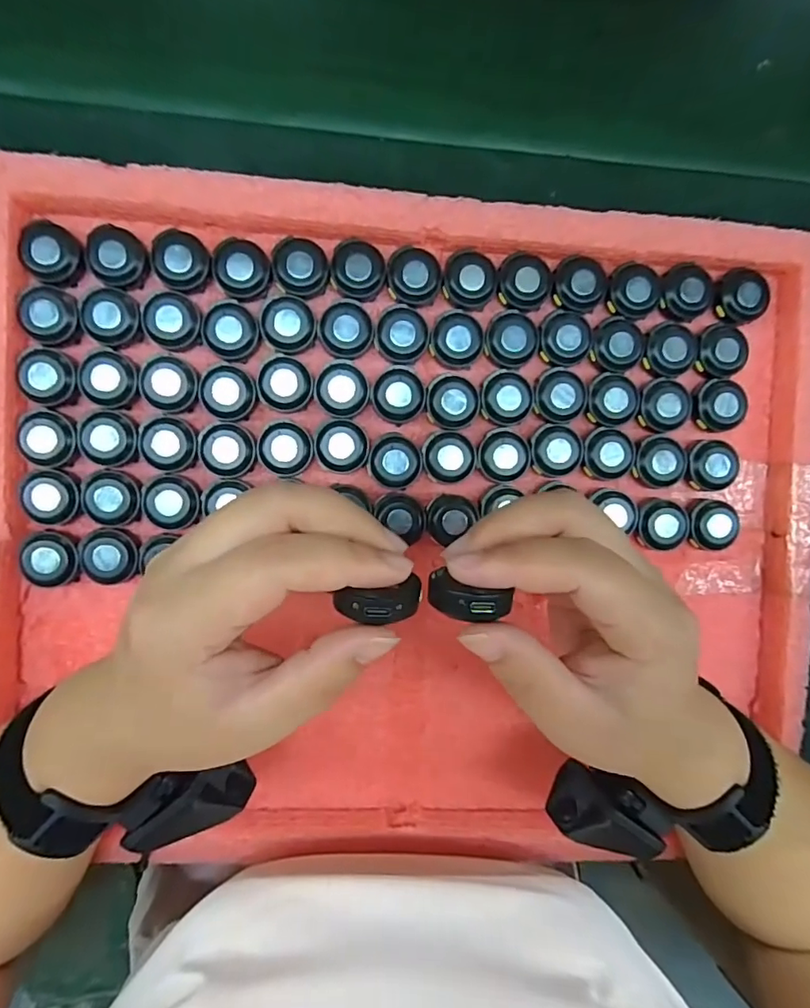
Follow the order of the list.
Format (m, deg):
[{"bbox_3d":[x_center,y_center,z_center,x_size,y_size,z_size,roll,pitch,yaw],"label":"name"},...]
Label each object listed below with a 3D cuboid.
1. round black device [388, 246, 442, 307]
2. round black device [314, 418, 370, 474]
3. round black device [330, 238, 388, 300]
[{"bbox_3d":[0.006,-0.124,0.284,0.029,0.009,0.032,21,92,-7],"label":"round black device"},{"bbox_3d":[-0.034,-0.032,0.289,0.029,0.012,0.028,0,94,-6],"label":"round black device"},{"bbox_3d":[-0.025,-0.126,0.281,0.029,0.008,0.030,0,94,-6],"label":"round black device"}]

